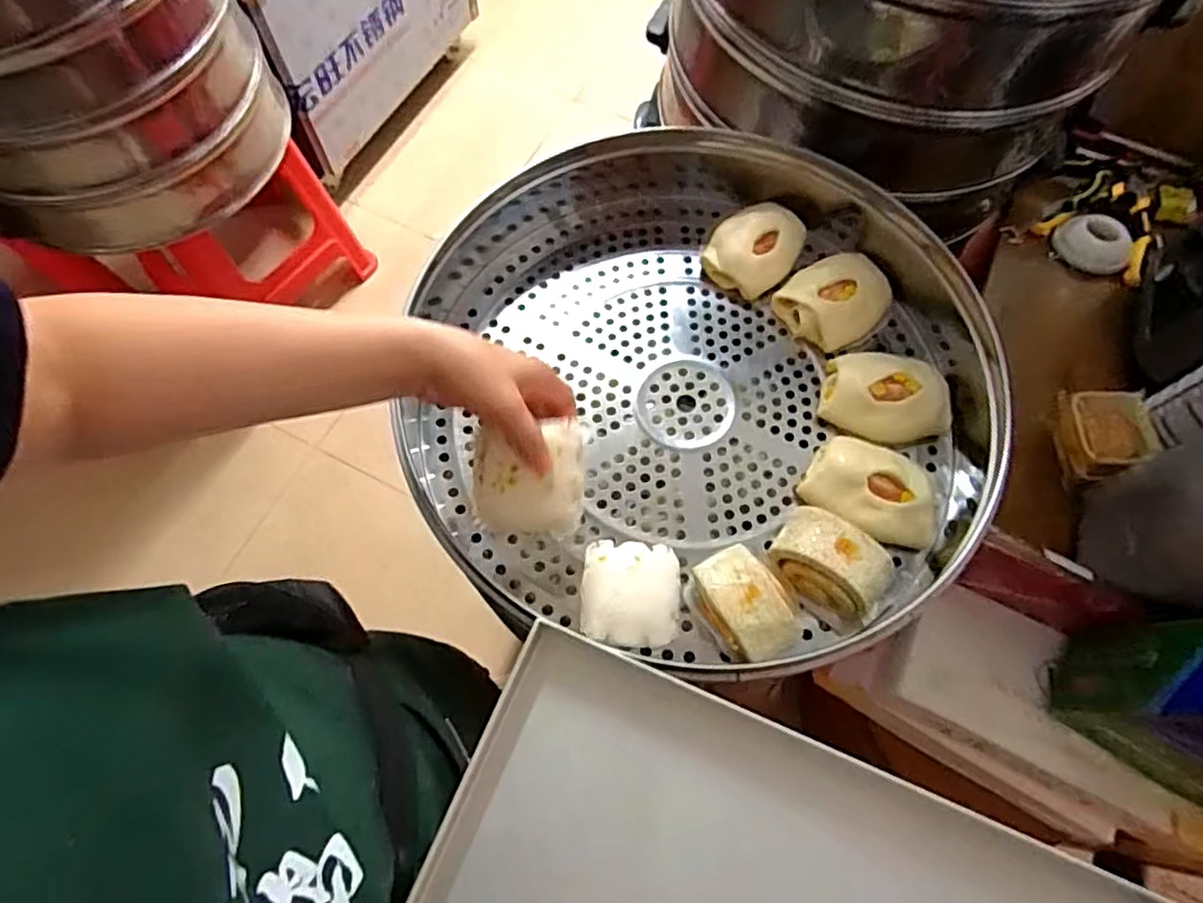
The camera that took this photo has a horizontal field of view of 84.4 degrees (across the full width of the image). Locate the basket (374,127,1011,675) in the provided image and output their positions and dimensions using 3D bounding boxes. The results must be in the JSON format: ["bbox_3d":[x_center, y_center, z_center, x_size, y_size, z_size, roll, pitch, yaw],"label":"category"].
[{"bbox_3d":[0.096,-0.080,0.618,0.510,0.103,0.489,10,68,4],"label":"basket"}]

